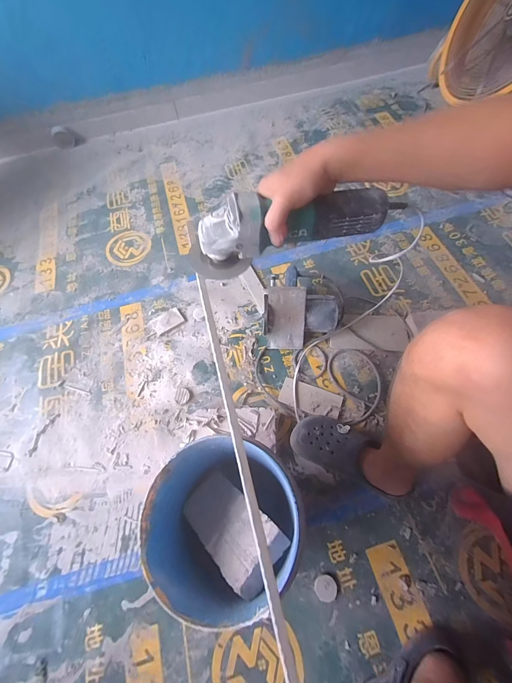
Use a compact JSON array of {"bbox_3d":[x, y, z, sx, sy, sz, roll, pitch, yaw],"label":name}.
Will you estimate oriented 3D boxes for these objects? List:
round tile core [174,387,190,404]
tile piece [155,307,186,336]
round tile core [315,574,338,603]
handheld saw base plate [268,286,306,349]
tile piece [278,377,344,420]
[{"bbox_3d":[-0.191,0.141,0.762,0.037,0.006,0.042,7,64,7],"label":"round tile core"},{"bbox_3d":[-0.265,-0.063,0.881,0.089,0.012,0.057,-36,67,-14],"label":"tile piece"},{"bbox_3d":[0.135,0.475,0.566,0.042,0.012,0.040,-1,63,3],"label":"round tile core"},{"bbox_3d":[0.081,-0.059,0.769,0.094,0.168,0.008,1,25,4],"label":"handheld saw base plate"},{"bbox_3d":[0.137,0.143,0.741,0.149,0.009,0.068,19,66,13],"label":"tile piece"}]

